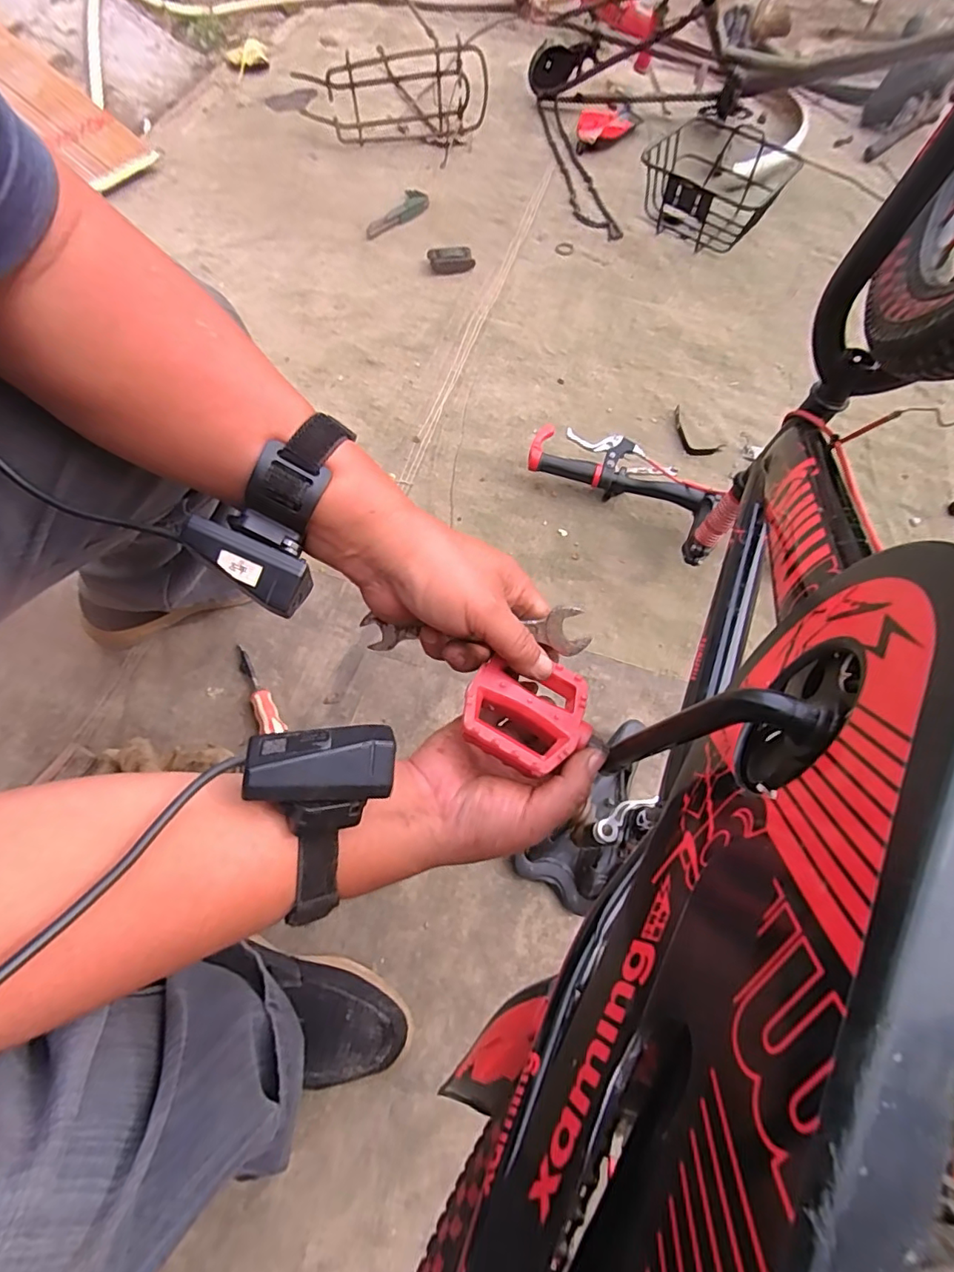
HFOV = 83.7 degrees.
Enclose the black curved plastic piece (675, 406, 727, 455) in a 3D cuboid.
[{"bbox_3d":[0.384,-0.356,0.926,0.070,0.012,0.104,-7,68,-4],"label":"black curved plastic piece"}]

